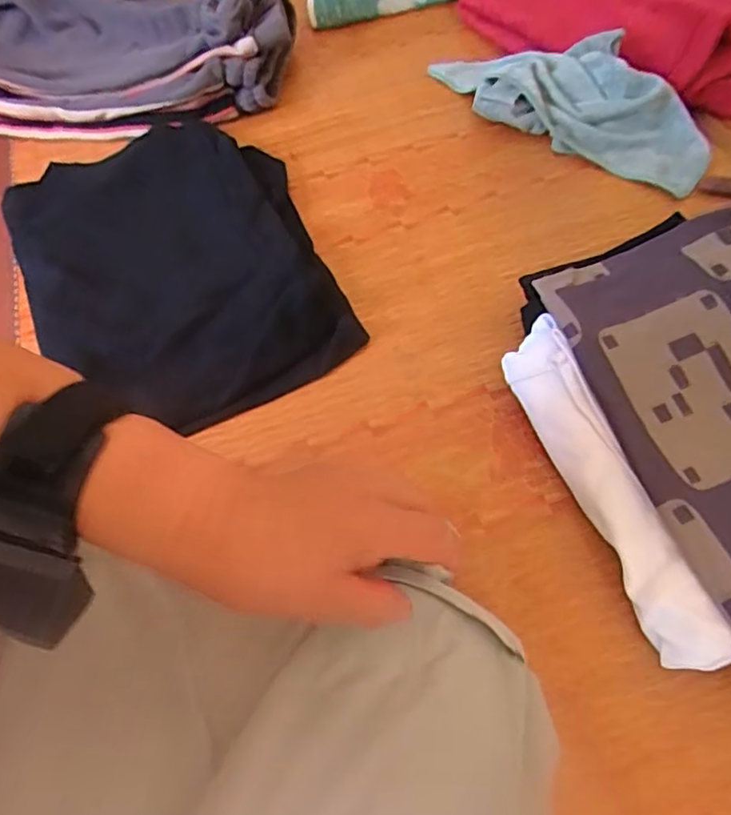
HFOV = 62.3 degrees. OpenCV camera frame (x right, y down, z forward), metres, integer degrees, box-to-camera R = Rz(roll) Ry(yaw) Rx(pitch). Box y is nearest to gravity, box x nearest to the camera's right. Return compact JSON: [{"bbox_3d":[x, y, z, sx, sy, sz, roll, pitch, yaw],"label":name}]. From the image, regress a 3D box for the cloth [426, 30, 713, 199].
[{"bbox_3d":[0.196,-0.311,0.606,0.303,0.066,0.109,26,65,20],"label":"cloth"}]

